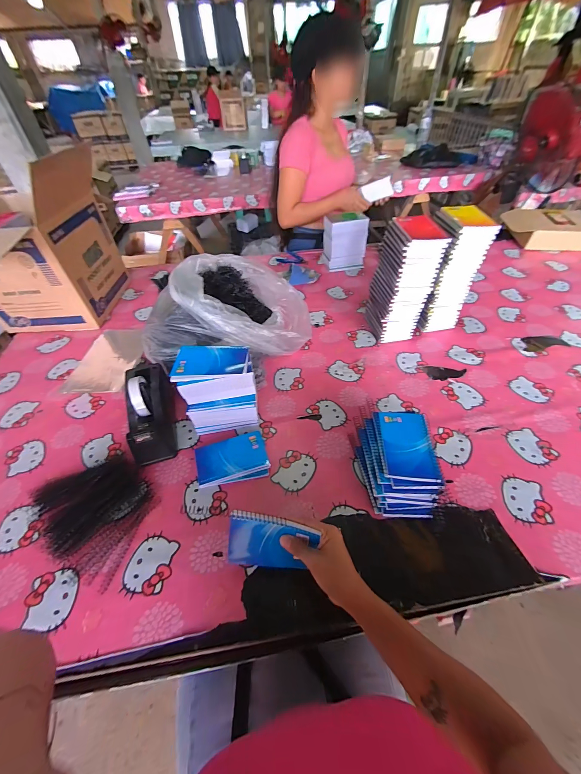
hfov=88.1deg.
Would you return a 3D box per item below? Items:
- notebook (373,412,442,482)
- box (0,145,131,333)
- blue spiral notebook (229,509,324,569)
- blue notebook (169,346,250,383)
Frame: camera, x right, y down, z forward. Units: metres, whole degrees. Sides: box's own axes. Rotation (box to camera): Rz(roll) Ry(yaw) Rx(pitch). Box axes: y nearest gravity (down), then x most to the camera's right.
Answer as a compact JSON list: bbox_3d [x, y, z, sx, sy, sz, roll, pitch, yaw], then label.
[{"bbox_3d":[0.197,0.097,0.515,0.085,0.014,0.131,0,47,3],"label":"notebook"},{"bbox_3d":[-0.717,-0.400,0.877,0.329,0.387,0.306,-6,47,-2],"label":"box"},{"bbox_3d":[-0.027,0.224,0.431,0.124,0.015,0.070,10,83,-2],"label":"blue spiral notebook"},{"bbox_3d":[-0.145,-0.046,0.551,0.134,0.010,0.087,-3,47,0],"label":"blue notebook"}]

